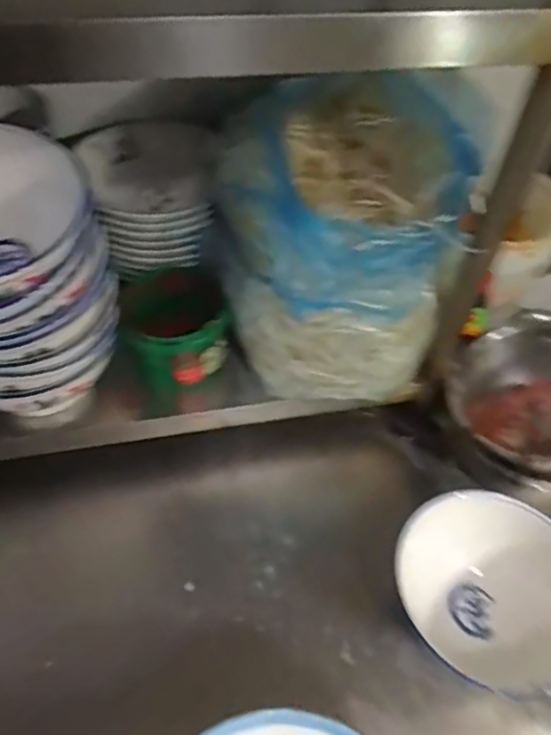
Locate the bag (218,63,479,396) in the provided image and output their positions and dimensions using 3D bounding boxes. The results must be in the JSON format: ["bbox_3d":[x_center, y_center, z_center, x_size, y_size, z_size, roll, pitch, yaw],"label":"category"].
[{"bbox_3d":[0.072,-0.169,0.734,0.281,0.267,0.336,-2,49,-5],"label":"bag"}]

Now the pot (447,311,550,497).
[{"bbox_3d":[0.331,0.054,0.748,0.193,0.144,0.206,2,49,-2],"label":"pot"}]

